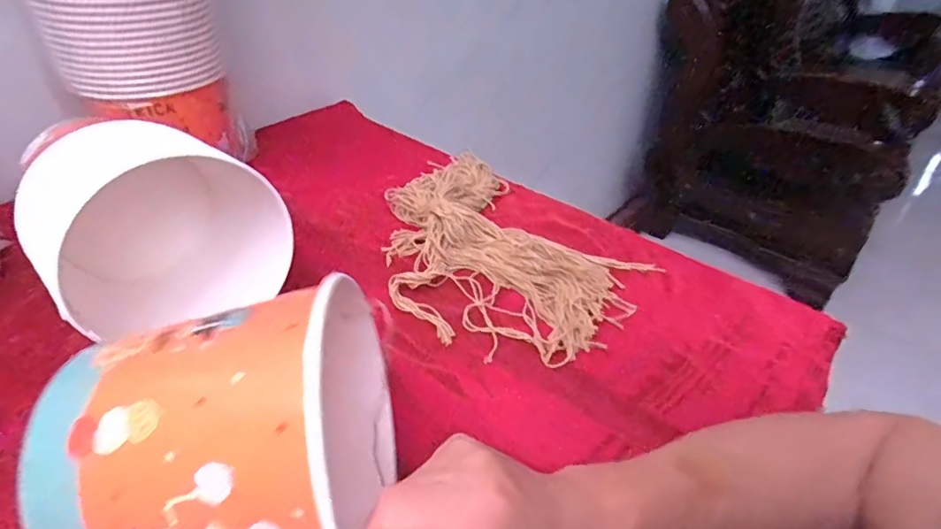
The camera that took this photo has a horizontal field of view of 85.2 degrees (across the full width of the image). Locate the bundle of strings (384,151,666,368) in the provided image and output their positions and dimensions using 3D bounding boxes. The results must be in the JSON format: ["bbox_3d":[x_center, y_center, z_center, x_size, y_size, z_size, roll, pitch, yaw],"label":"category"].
[{"bbox_3d":[0.018,-0.027,0.545,0.239,0.038,0.323,-27,46,-32],"label":"bundle of strings"}]

